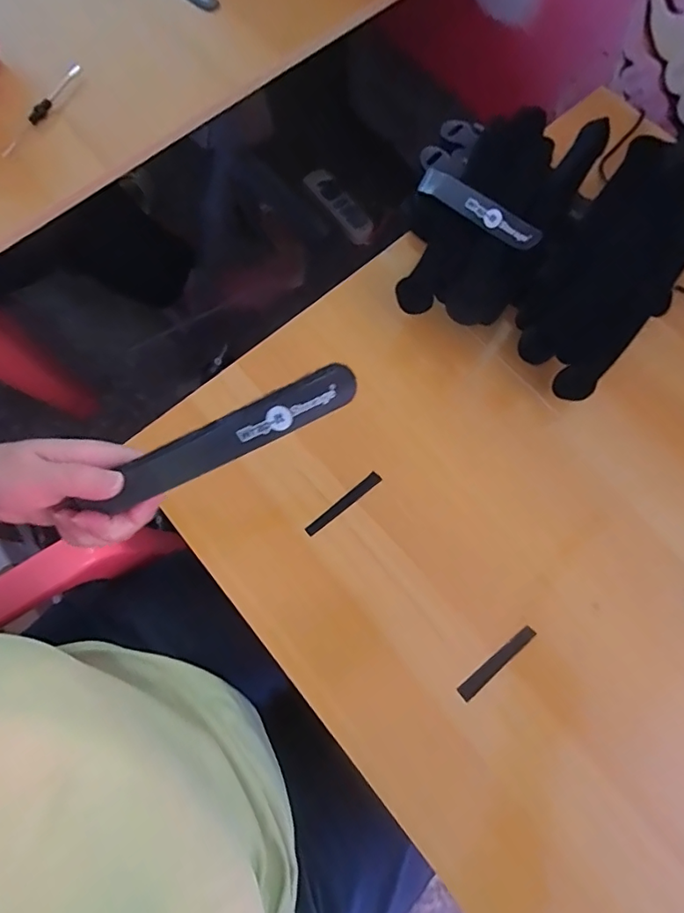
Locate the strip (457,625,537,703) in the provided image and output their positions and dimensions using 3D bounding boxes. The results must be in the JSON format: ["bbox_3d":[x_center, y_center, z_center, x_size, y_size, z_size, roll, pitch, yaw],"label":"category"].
[{"bbox_3d":[0.112,0.149,0.367,0.069,0.007,0.010,-39,77,-9],"label":"strip"}]

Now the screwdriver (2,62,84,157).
[{"bbox_3d":[-0.275,-0.320,0.467,0.011,0.007,0.118,23,76,8],"label":"screwdriver"}]

